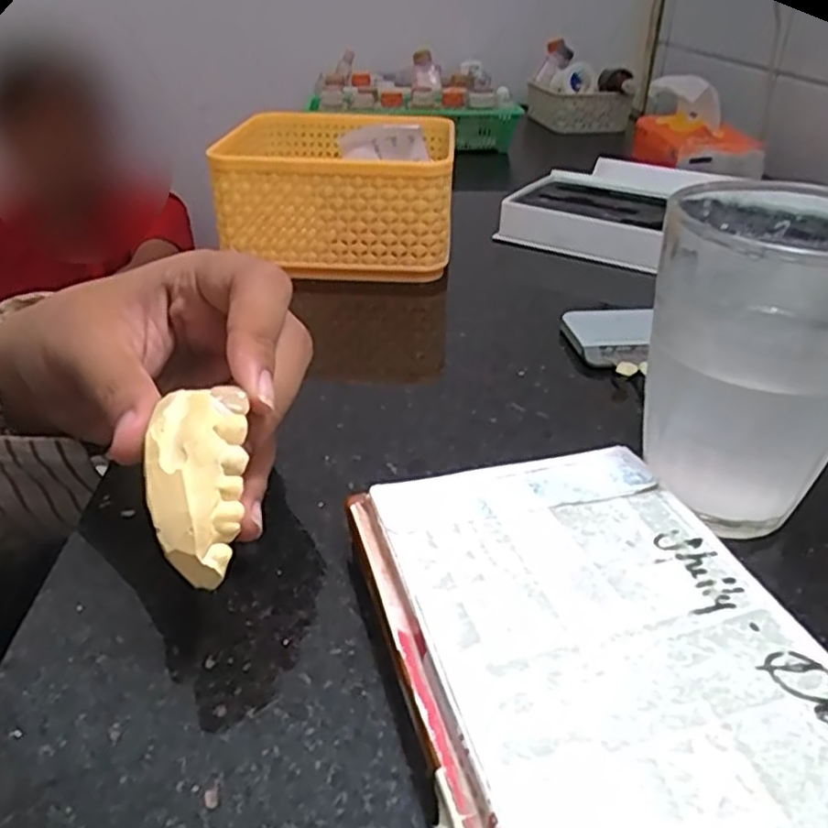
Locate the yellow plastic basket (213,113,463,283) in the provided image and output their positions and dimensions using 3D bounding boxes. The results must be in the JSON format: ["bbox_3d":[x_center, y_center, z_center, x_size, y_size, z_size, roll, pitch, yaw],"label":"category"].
[{"bbox_3d":[-0.043,-0.134,0.427,0.128,0.068,0.131,3,32,2],"label":"yellow plastic basket"}]

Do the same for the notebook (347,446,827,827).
[{"bbox_3d":[0.044,0.064,0.155,0.091,0.022,0.146,-8,33,-16],"label":"notebook"}]

